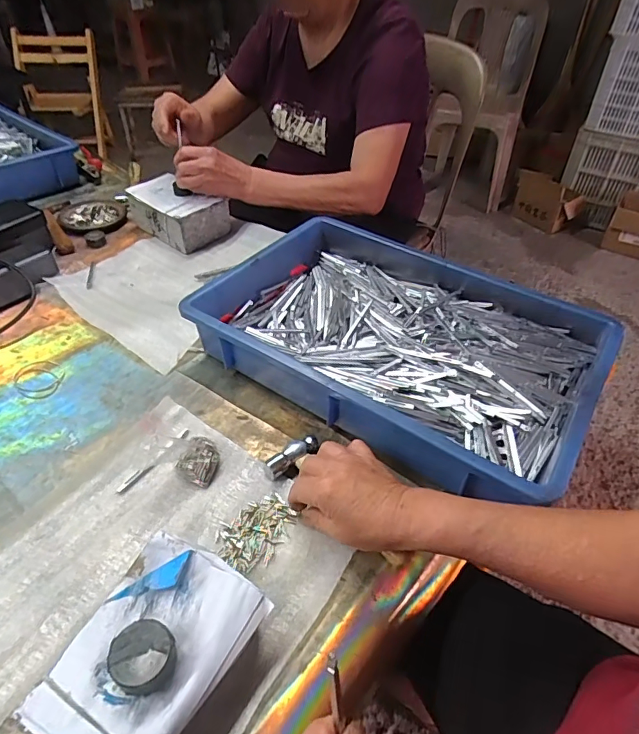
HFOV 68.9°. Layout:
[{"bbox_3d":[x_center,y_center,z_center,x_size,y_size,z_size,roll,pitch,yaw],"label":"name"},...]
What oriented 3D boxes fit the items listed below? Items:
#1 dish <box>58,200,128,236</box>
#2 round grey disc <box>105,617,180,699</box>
[{"bbox_3d":[-0.401,-0.264,0.823,0.111,0.014,0.126,-6,44,-8],"label":"dish"},{"bbox_3d":[-0.113,0.186,0.299,0.038,0.020,0.038,1,44,-1],"label":"round grey disc"}]

